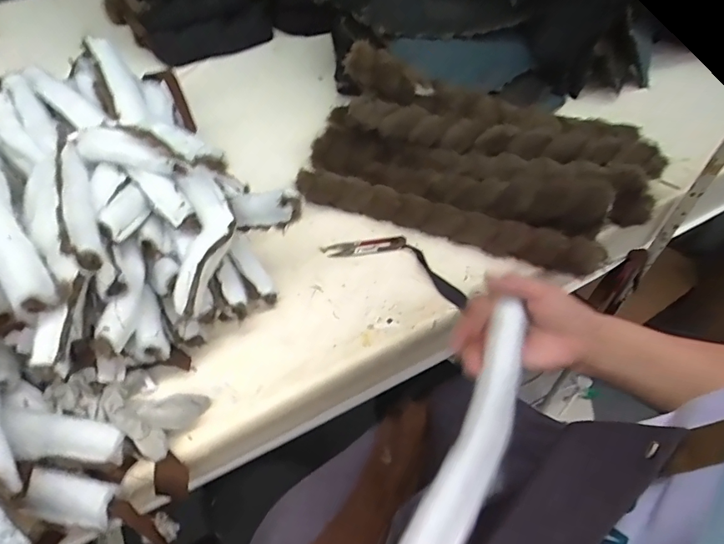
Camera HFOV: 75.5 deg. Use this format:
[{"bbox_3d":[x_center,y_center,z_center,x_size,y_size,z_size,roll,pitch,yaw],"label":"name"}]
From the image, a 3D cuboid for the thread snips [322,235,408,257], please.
[{"bbox_3d":[0.002,-0.032,0.588,0.104,0.008,0.024,-4,52,0],"label":"thread snips"}]

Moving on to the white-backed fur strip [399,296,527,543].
[{"bbox_3d":[0.080,0.146,0.358,0.045,0.014,0.270,23,66,19],"label":"white-backed fur strip"}]

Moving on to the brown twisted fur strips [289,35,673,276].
[{"bbox_3d":[0.134,-0.151,0.588,0.434,0.134,0.202,19,55,17],"label":"brown twisted fur strips"}]

